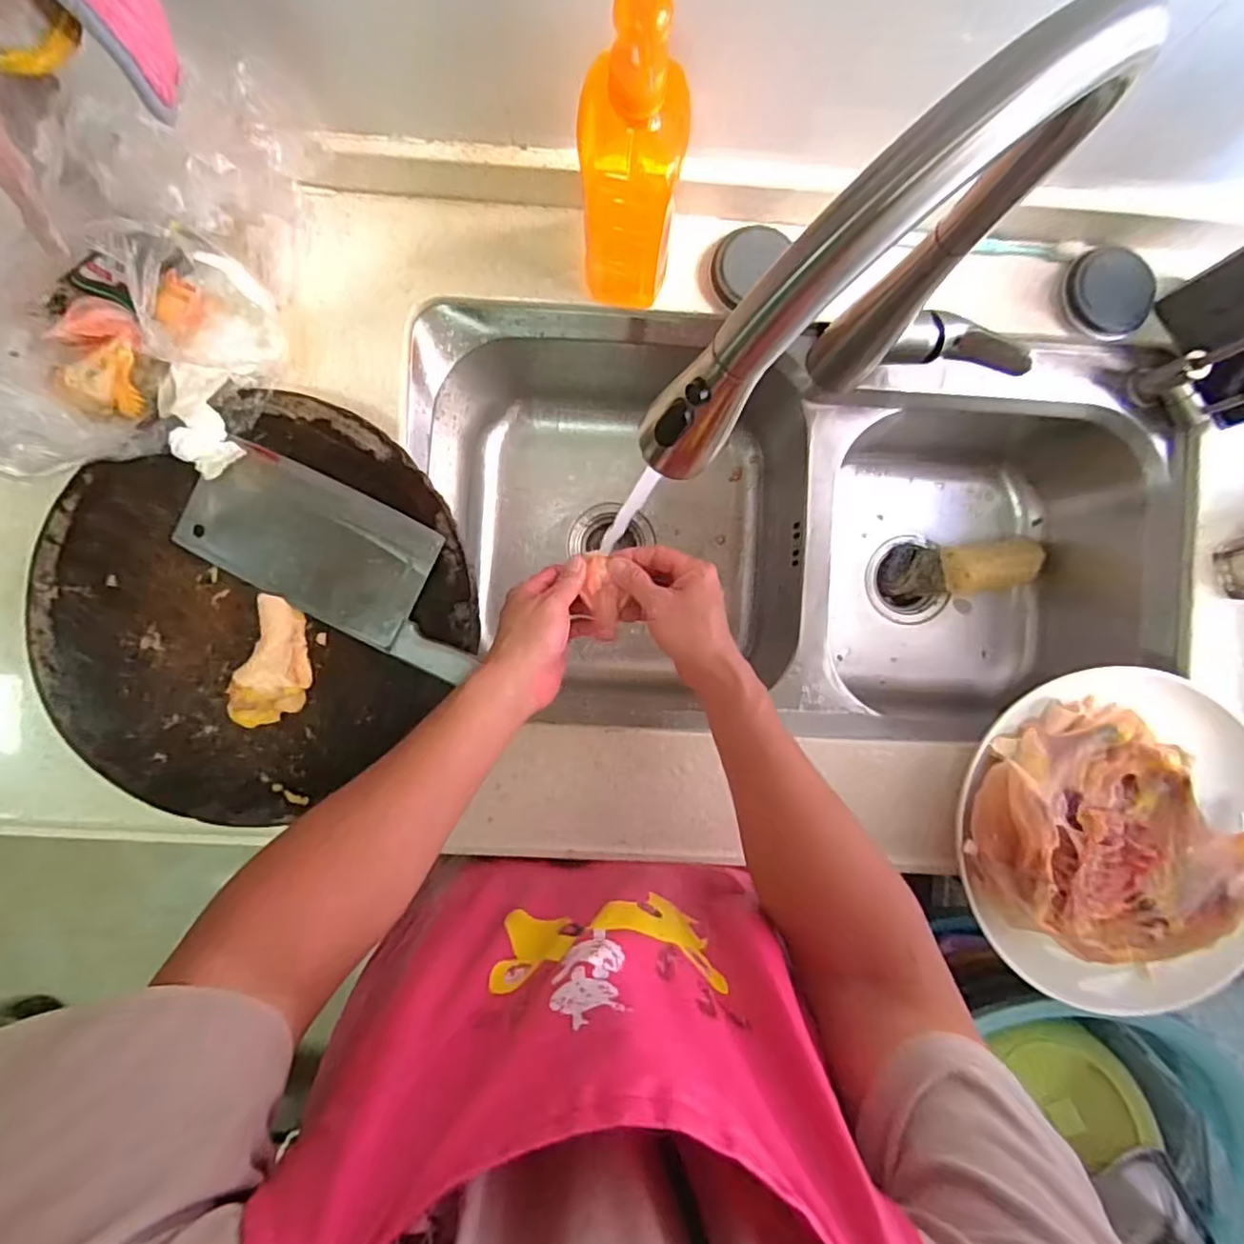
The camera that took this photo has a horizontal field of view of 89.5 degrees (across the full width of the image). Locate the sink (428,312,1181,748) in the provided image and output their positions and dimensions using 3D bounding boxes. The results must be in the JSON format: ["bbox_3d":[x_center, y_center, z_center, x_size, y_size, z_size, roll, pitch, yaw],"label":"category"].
[{"bbox_3d":[0.168,-0.091,0.706,0.736,0.228,0.383,2,90,-2],"label":"sink"}]

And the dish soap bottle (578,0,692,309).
[{"bbox_3d":[0.006,-0.320,0.461,0.070,0.251,0.071,5,90,-2],"label":"dish soap bottle"}]

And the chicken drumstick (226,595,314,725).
[{"bbox_3d":[-0.288,0.037,0.520,0.053,0.027,0.106,18,90,-2],"label":"chicken drumstick"}]

